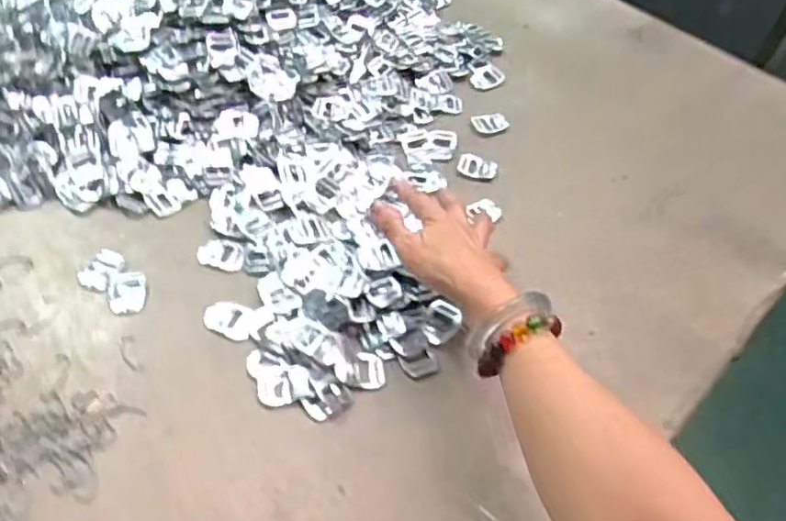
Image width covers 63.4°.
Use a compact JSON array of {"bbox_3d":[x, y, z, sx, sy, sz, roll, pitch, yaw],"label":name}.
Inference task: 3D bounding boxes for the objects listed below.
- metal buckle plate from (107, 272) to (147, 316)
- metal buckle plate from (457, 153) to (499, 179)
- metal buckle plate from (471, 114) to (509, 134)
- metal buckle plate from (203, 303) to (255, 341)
[{"bbox_3d":[-0.225,0.026,0.537,0.030,0.004,0.041,-5,53,-10],"label":"metal buckle plate"},{"bbox_3d":[0.086,-0.096,0.653,0.040,0.004,0.030,22,53,11],"label":"metal buckle plate"},{"bbox_3d":[0.106,-0.153,0.699,0.036,0.008,0.029,-13,54,-15],"label":"metal buckle plate"},{"bbox_3d":[-0.135,0.048,0.524,0.042,0.004,0.030,19,53,9],"label":"metal buckle plate"}]

